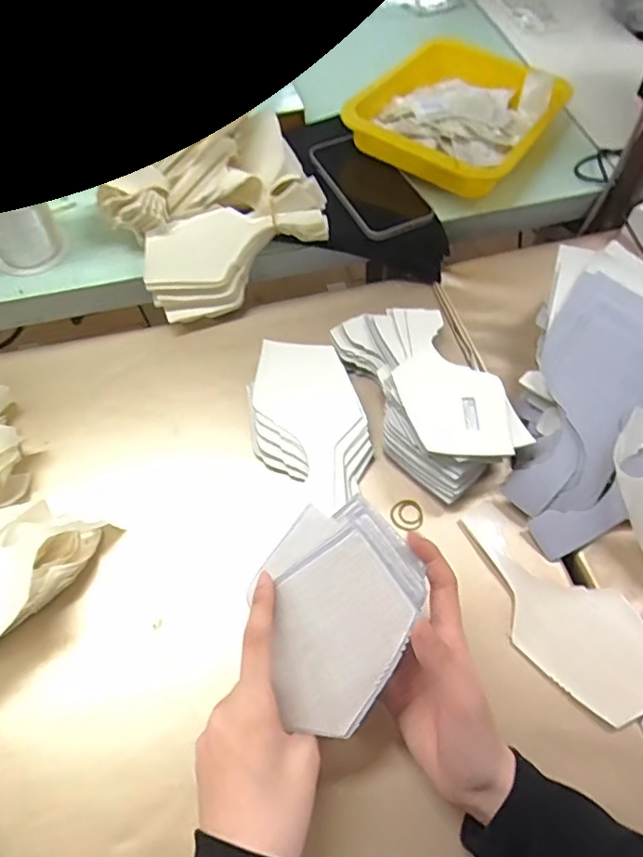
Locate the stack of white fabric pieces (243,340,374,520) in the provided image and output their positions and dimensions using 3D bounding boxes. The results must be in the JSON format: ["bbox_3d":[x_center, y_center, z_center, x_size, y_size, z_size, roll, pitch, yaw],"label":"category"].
[{"bbox_3d":[-0.012,-0.006,0.501,0.098,0.021,0.169,-15,61,-9],"label":"stack of white fabric pieces"}]

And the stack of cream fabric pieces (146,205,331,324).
[{"bbox_3d":[-0.093,-0.182,0.575,0.183,0.056,0.090,-26,63,-14],"label":"stack of cream fabric pieces"}]

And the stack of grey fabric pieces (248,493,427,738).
[{"bbox_3d":[0.010,0.116,0.360,0.096,0.030,0.129,29,84,21],"label":"stack of grey fabric pieces"}]

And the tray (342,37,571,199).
[{"bbox_3d":[0.157,-0.378,0.663,0.219,0.062,0.259,28,64,16],"label":"tray"}]

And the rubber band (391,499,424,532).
[{"bbox_3d":[0.073,0.074,0.471,0.028,0.005,0.029,0,60,0],"label":"rubber band"}]

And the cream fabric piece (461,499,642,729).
[{"bbox_3d":[0.180,0.139,0.429,0.082,0.007,0.182,-40,66,-16],"label":"cream fabric piece"}]

